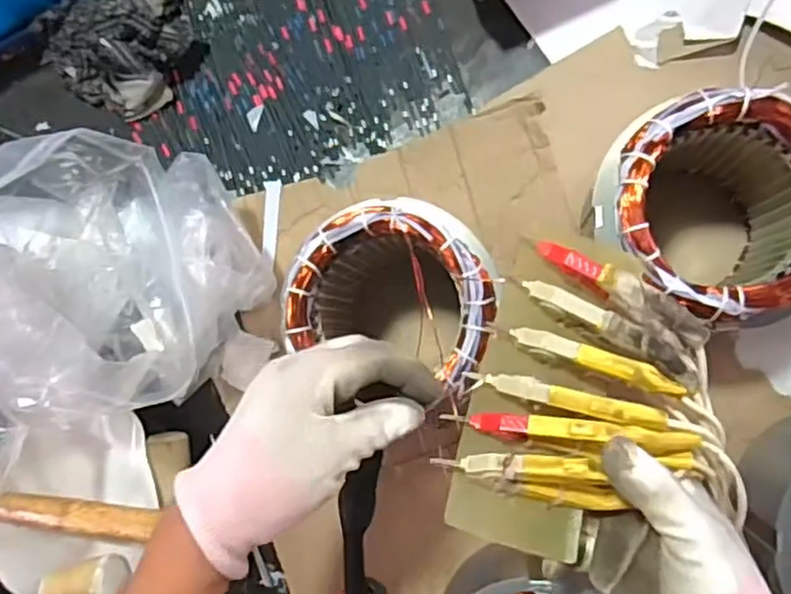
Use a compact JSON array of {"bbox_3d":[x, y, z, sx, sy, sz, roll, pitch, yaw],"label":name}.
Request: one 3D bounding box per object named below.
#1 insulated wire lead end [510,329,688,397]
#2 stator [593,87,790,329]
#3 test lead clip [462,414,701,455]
[{"bbox_3d":[0.107,0.033,0.364,0.090,0.013,0.012,20,92,9],"label":"insulated wire lead end"},{"bbox_3d":[0.209,-0.058,0.475,0.140,0.142,0.131,0,88,9],"label":"stator"},{"bbox_3d":[0.091,0.070,0.355,0.128,0.018,0.015,3,89,12],"label":"test lead clip"}]

